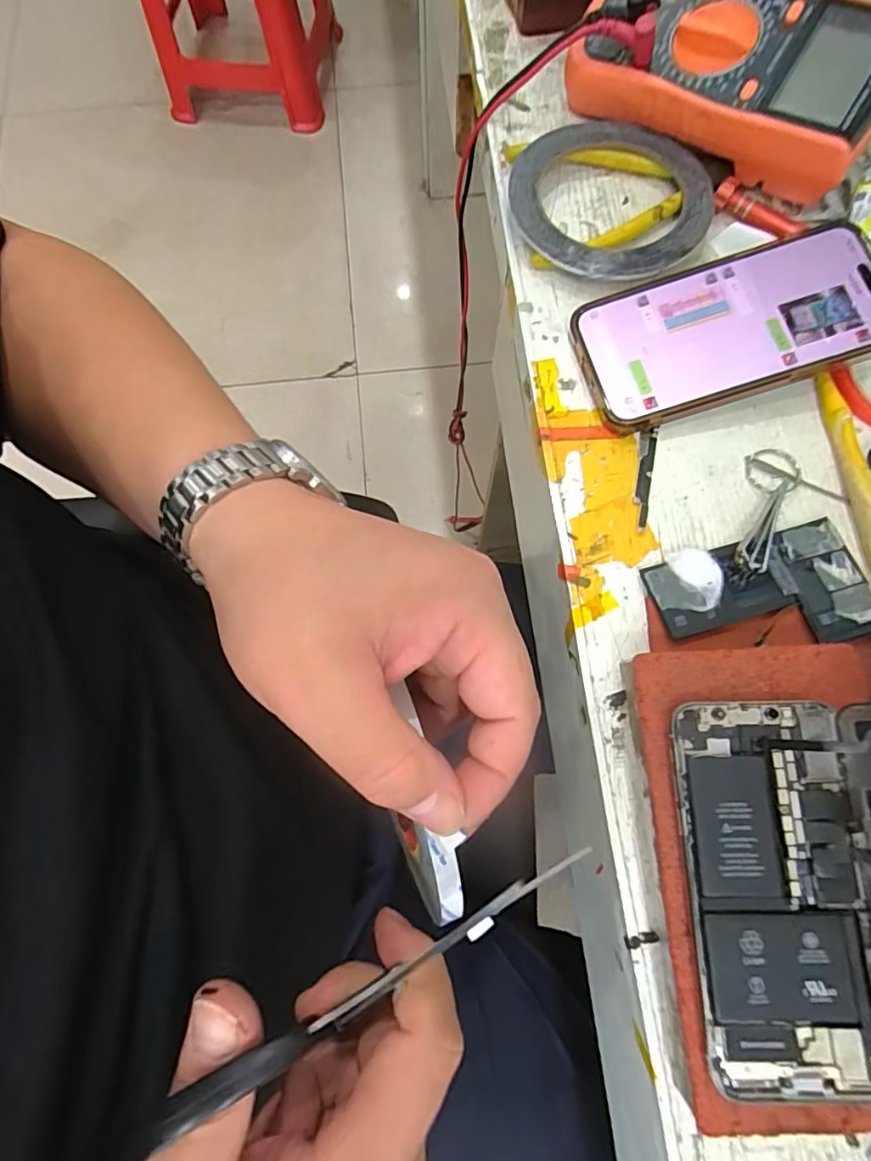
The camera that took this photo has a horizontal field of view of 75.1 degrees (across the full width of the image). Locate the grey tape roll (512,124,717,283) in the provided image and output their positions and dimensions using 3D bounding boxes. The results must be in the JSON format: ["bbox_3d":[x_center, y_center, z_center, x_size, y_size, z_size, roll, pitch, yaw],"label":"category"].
[{"bbox_3d":[0.103,-0.227,0.340,0.115,0.019,0.107,0,75,-1],"label":"grey tape roll"}]

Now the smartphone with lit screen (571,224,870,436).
[{"bbox_3d":[0.163,-0.140,0.310,0.161,0.008,0.082,-16,76,5],"label":"smartphone with lit screen"}]

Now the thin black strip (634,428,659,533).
[{"bbox_3d":[0.113,-0.055,0.305,0.009,0.004,0.059,11,75,2],"label":"thin black strip"}]

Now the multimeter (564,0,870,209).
[{"bbox_3d":[0.171,-0.295,0.329,0.177,0.065,0.088,39,78,9],"label":"multimeter"}]

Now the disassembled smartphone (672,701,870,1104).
[{"bbox_3d":[0.145,0.112,0.193,0.083,0.071,0.138,0,75,0],"label":"disassembled smartphone"}]

